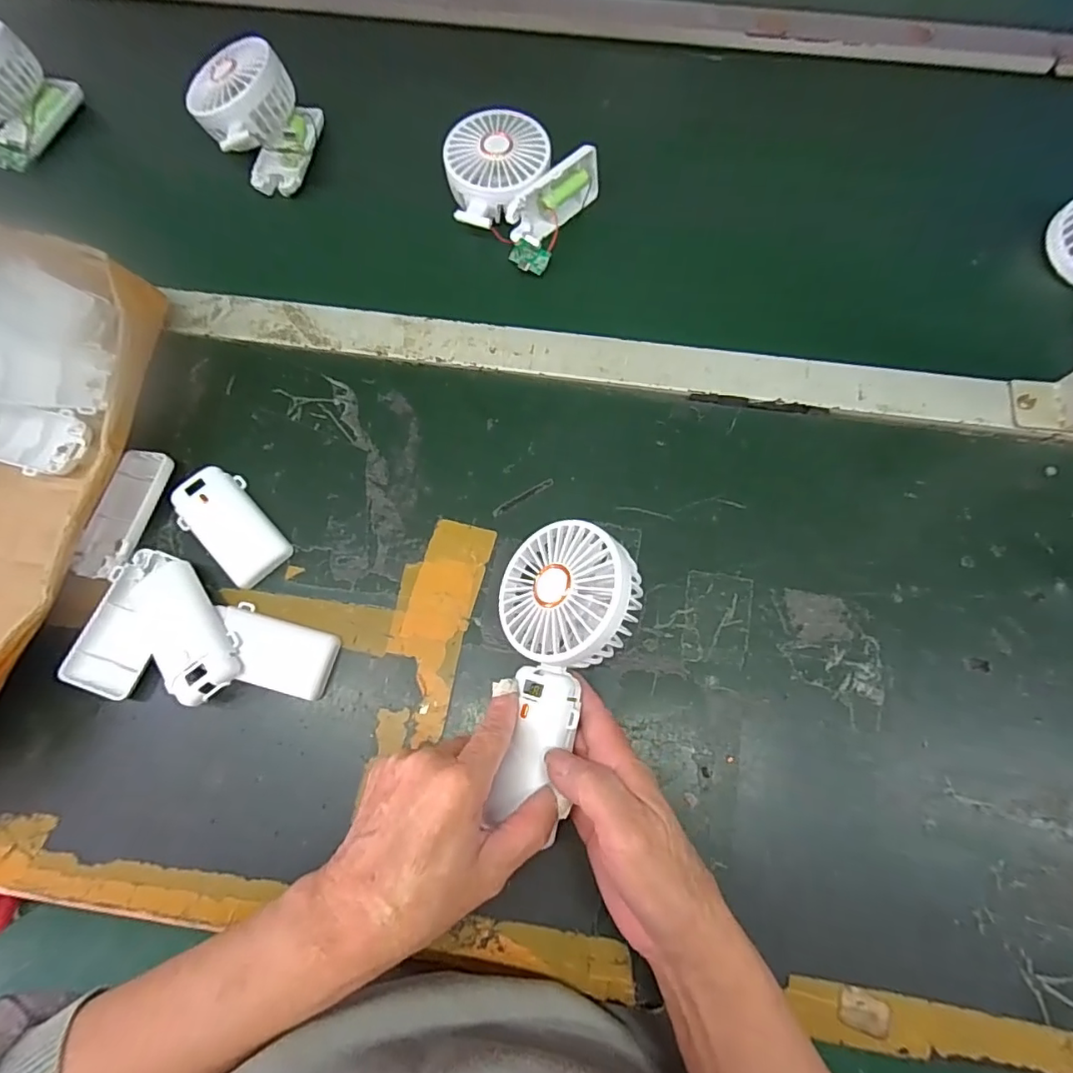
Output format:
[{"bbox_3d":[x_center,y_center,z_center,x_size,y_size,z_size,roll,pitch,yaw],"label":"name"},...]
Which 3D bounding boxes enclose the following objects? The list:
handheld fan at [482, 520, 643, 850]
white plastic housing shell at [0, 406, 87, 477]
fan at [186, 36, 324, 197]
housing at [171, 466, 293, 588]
[{"bbox_3d":[0.013,0.078,0.334,0.088,0.043,0.166,9,78,38],"label":"handheld fan"},{"bbox_3d":[-0.372,-0.070,0.400,0.085,0.016,0.048,11,75,7],"label":"white plastic housing shell"},{"bbox_3d":[-0.239,-0.369,0.480,0.100,0.052,0.114,-42,76,-8],"label":"fan"},{"bbox_3d":[-0.221,-0.008,0.395,0.048,0.016,0.093,-44,76,-9],"label":"housing"}]

